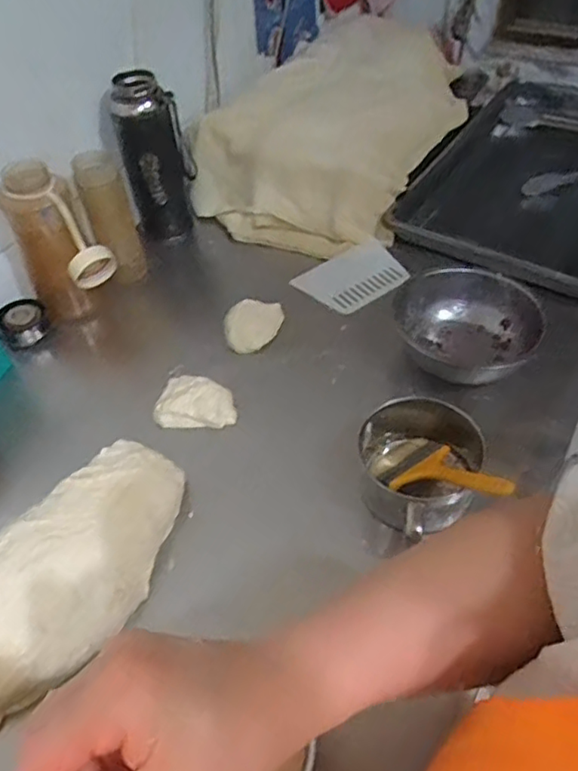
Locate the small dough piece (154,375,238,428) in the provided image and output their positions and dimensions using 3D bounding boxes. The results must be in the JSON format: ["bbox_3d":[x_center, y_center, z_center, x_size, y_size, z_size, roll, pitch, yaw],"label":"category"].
[{"bbox_3d":[-0.116,0.021,0.766,0.099,0.028,0.066,5,50,9],"label":"small dough piece"}]

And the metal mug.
[{"bbox_3d":[0.141,0.094,0.676,0.124,0.091,0.173,20,54,21],"label":"metal mug"}]

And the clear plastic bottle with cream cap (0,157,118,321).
[{"bbox_3d":[-0.304,-0.181,0.819,0.107,0.217,0.093,-27,52,-18],"label":"clear plastic bottle with cream cap"}]

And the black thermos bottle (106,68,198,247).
[{"bbox_3d":[-0.212,-0.329,0.922,0.088,0.253,0.087,19,53,20],"label":"black thermos bottle"}]

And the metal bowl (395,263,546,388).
[{"bbox_3d":[0.230,-0.080,0.810,0.190,0.070,0.166,25,55,24],"label":"metal bowl"}]

